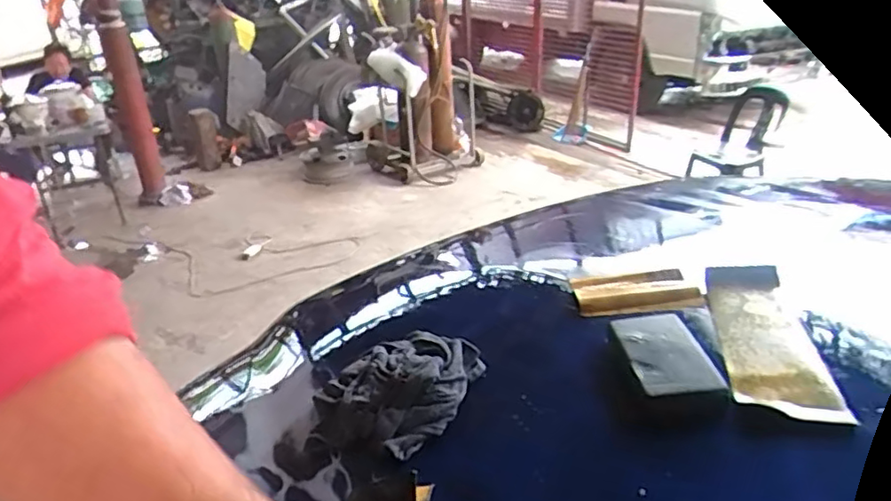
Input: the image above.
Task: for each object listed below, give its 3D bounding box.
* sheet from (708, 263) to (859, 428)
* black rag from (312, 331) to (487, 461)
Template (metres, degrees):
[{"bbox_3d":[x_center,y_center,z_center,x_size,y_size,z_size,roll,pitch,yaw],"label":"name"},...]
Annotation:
[{"bbox_3d":[0.315,0.086,0.610,0.085,0.011,0.255,3,27,12],"label":"sheet"},{"bbox_3d":[-0.046,0.122,0.604,0.147,0.043,0.176,11,29,26],"label":"black rag"}]

